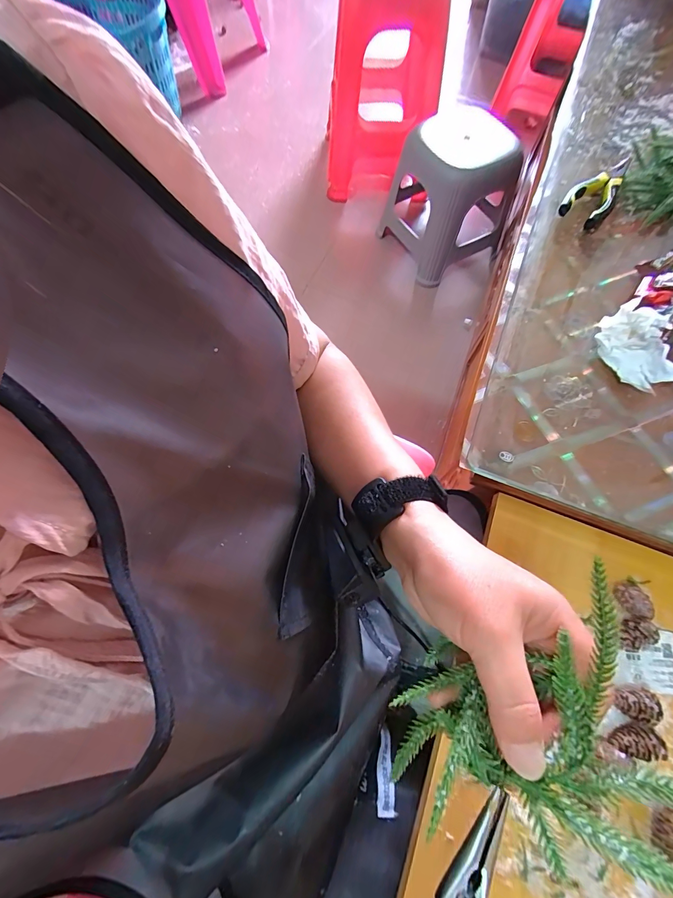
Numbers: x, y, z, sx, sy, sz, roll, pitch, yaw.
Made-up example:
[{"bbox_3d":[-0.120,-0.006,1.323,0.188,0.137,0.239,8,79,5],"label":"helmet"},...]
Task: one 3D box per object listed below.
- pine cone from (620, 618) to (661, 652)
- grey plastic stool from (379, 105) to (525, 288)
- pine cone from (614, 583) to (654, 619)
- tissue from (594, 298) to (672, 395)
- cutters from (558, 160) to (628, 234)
[{"bbox_3d":[0.260,0.163,0.318,0.031,0.022,0.021,-24,70,-10],"label":"pine cone"},{"bbox_3d":[0.321,-0.735,1.040,0.272,0.308,0.352,-31,72,-12],"label":"grey plastic stool"},{"bbox_3d":[0.266,0.138,0.327,0.037,0.023,0.022,34,72,12],"label":"pine cone"},{"bbox_3d":[0.312,-0.105,0.371,0.054,0.049,0.088,-15,70,-5],"label":"tissue"},{"bbox_3d":[0.346,-0.343,0.478,0.056,0.014,0.138,34,72,12],"label":"cutters"}]

